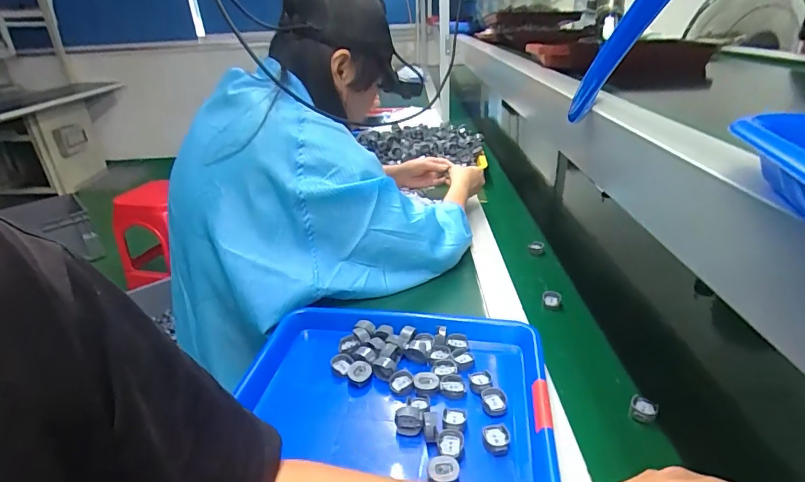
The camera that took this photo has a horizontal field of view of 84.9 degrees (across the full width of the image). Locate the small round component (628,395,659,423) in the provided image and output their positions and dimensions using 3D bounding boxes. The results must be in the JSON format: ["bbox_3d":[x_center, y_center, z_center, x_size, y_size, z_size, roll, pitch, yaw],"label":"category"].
[{"bbox_3d":[0.257,0.181,0.470,0.025,0.018,0.023,-2,28,1],"label":"small round component"}]

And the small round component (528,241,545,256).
[{"bbox_3d":[0.241,0.014,0.794,0.028,0.013,0.034,6,29,14],"label":"small round component"}]

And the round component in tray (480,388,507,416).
[{"bbox_3d":[0.097,0.170,0.469,0.025,0.009,0.028,2,29,8],"label":"round component in tray"}]

